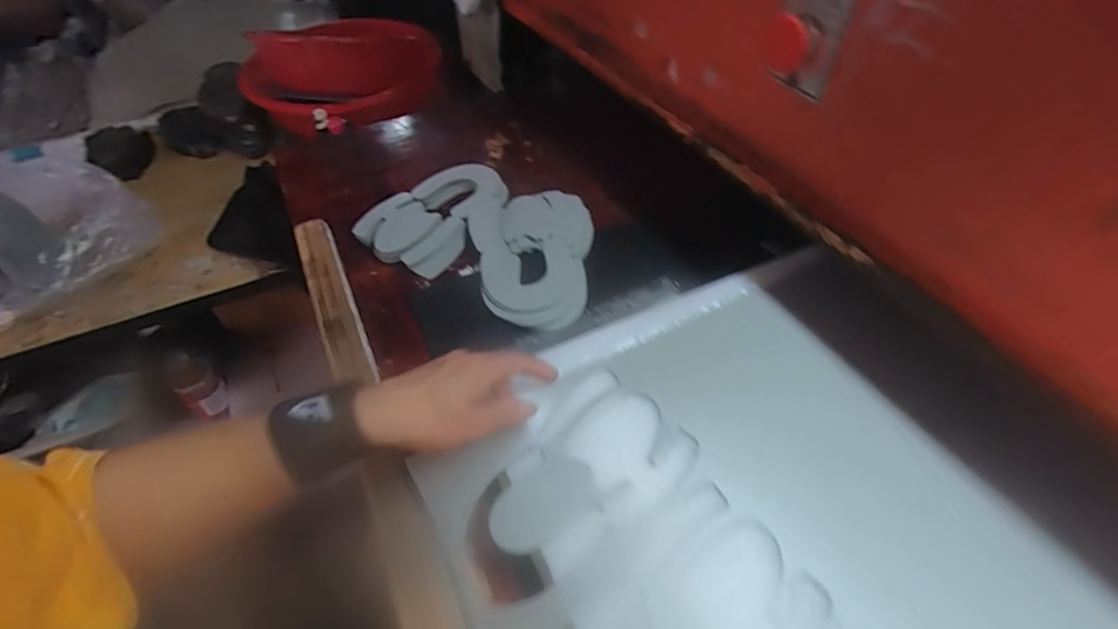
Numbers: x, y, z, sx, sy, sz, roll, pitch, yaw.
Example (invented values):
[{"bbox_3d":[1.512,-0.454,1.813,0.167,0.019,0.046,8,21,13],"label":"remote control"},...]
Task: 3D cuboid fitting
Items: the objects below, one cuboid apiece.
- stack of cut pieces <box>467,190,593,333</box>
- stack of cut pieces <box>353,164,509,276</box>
[{"bbox_3d":[-0.023,-0.066,0.572,0.128,0.025,0.195,-12,50,-7],"label":"stack of cut pieces"},{"bbox_3d":[-0.140,-0.122,0.629,0.117,0.021,0.180,22,54,15],"label":"stack of cut pieces"}]

